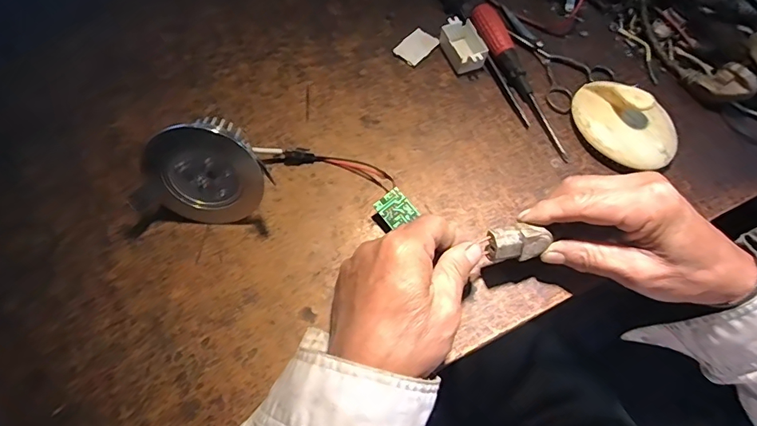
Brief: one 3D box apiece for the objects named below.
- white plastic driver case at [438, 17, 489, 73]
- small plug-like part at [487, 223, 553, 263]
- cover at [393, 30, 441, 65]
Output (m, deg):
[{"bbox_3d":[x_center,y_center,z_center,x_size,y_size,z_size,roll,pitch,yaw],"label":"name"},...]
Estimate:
[{"bbox_3d":[0.077,-0.153,0.426,0.032,0.020,0.051,-24,69,-9],"label":"white plastic driver case"},{"bbox_3d":[0.099,0.020,0.326,0.044,0.017,0.022,-9,67,-4],"label":"small plug-like part"},{"bbox_3d":[0.036,-0.157,0.438,0.027,0.004,0.039,39,73,15],"label":"cover"}]

